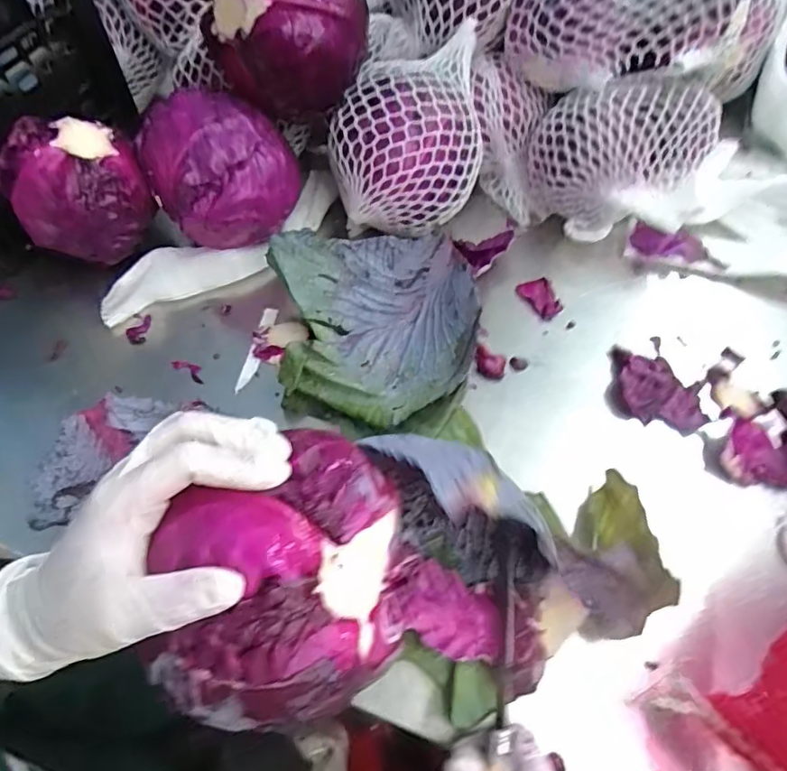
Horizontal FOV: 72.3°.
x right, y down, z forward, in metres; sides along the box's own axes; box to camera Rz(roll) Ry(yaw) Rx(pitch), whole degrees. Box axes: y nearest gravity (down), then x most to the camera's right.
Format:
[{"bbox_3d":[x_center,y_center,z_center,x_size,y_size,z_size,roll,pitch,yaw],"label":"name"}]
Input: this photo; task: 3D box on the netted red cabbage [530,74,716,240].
[{"bbox_3d":[0.223,-0.229,0.516,0.174,0.103,0.117,-31,65,-16],"label":"netted red cabbage"}]

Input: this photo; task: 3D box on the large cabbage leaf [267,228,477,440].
[{"bbox_3d":[-0.012,-0.041,0.431,0.154,0.060,0.163,-5,60,-3],"label":"large cabbage leaf"}]

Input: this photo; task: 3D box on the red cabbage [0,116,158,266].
[{"bbox_3d":[-0.268,-0.160,0.468,0.089,0.111,0.093,0,60,0],"label":"red cabbage"}]

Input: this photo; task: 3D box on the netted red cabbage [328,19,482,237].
[{"bbox_3d":[0.010,-0.214,0.484,0.135,0.117,0.136,-6,60,-3],"label":"netted red cabbage"}]

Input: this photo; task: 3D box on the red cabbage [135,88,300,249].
[{"bbox_3d":[-0.147,-0.180,0.473,0.115,0.125,0.099,-26,64,-14],"label":"red cabbage"}]

